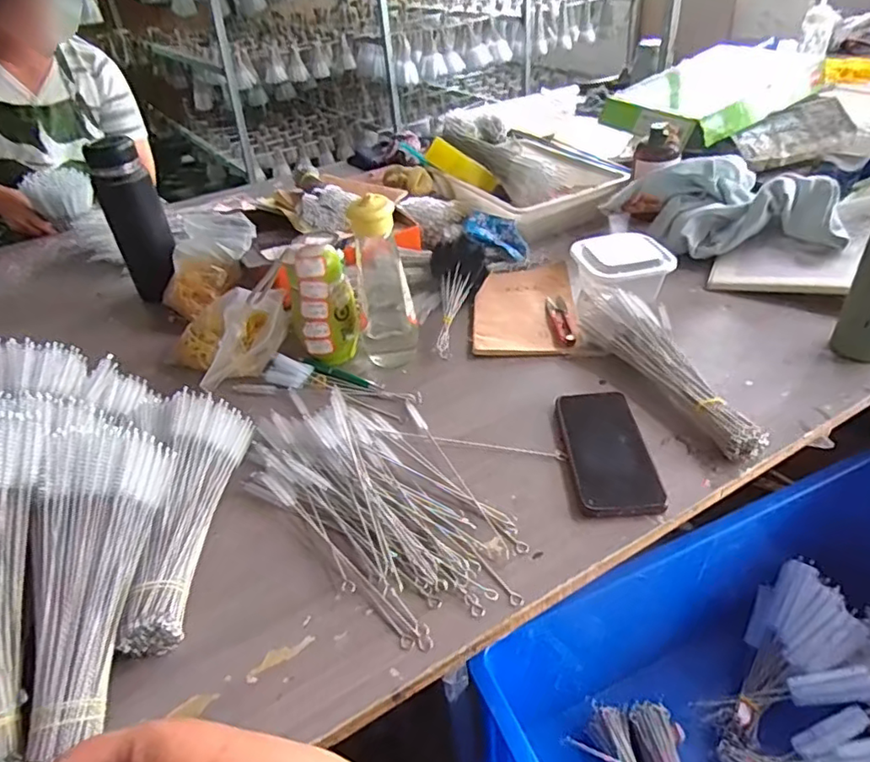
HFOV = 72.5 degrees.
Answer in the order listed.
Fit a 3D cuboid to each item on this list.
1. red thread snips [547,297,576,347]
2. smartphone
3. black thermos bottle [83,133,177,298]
[{"bbox_3d":[0.166,-0.081,0.792,0.026,0.008,0.114,-3,37,4],"label":"red thread snips"},{"bbox_3d":[0.167,0.066,0.591,0.073,0.019,0.163,-5,37,1],"label":"smartphone"},{"bbox_3d":[-0.444,-0.232,0.894,0.079,0.234,0.083,-22,40,-20],"label":"black thermos bottle"}]

